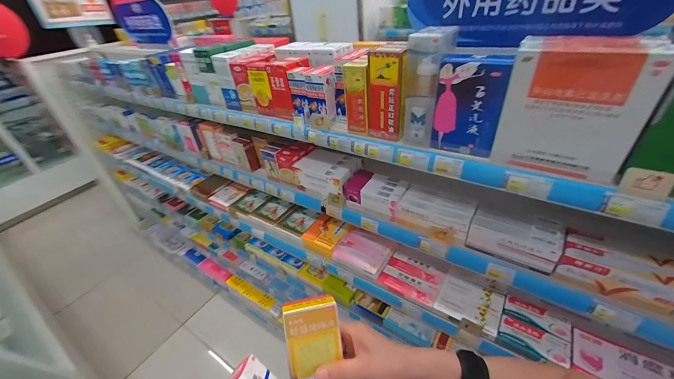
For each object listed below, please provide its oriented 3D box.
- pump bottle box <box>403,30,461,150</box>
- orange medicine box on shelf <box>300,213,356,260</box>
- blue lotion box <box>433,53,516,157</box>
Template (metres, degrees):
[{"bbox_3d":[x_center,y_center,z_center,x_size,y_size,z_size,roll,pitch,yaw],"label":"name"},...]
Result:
[{"bbox_3d":[0.162,-0.185,0.520,0.068,0.188,0.073,18,42,30],"label":"pump bottle box"},{"bbox_3d":[-0.031,0.147,0.926,0.123,0.052,0.125,19,42,30],"label":"orange medicine box on shelf"},{"bbox_3d":[0.223,-0.143,0.481,0.102,0.154,0.060,16,41,28],"label":"blue lotion box"}]

